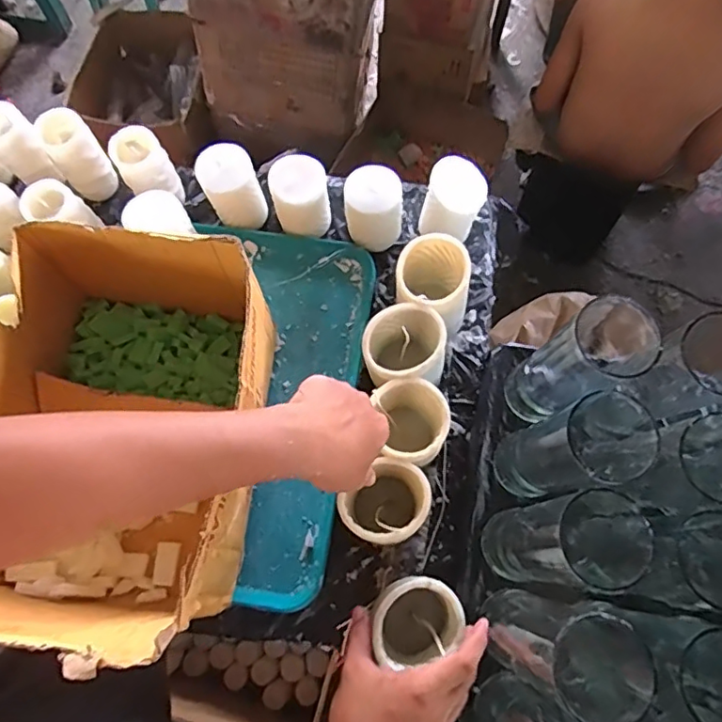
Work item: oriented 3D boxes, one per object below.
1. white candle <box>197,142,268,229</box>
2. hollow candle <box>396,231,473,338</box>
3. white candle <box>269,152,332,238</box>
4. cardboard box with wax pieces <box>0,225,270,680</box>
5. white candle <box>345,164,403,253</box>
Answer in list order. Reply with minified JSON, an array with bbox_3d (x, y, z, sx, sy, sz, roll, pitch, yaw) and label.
[{"bbox_3d":[-0.164,-0.218,0.718,0.067,0.090,0.071,0,72,1],"label":"white candle"},{"bbox_3d":[0.084,-0.079,0.662,0.092,0.113,0.101,10,73,4],"label":"hollow candle"},{"bbox_3d":[-0.078,-0.205,0.707,0.073,0.083,0.064,-9,72,-2],"label":"white candle"},{"bbox_3d":[-0.230,0.070,0.553,0.255,0.180,0.360,8,72,4],"label":"cardboard box with wax pieces"},{"bbox_3d":[0.013,-0.191,0.696,0.075,0.094,0.067,2,72,2],"label":"white candle"}]

